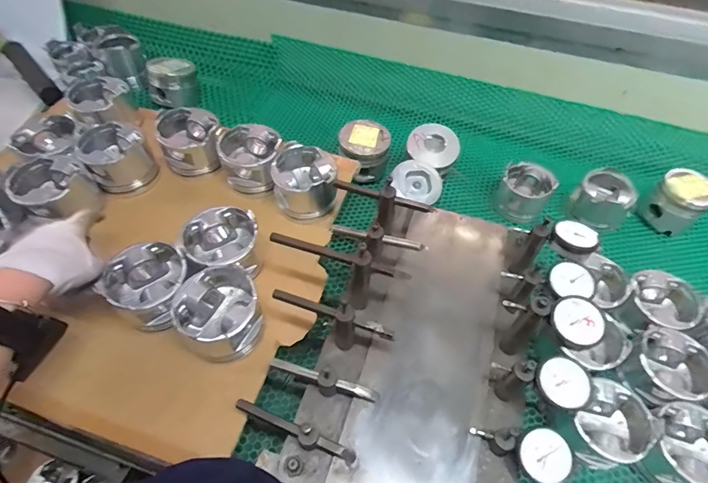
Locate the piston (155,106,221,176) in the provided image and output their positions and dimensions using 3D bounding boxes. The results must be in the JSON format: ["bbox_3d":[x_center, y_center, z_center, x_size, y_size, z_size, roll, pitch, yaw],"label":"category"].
[{"bbox_3d":[-0.271,-0.168,0.690,0.101,0.072,0.107,-11,56,-10],"label":"piston"}]

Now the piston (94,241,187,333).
[{"bbox_3d":[-0.258,0.054,0.520,0.094,0.054,0.094,1,55,-2],"label":"piston"}]

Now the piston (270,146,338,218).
[{"bbox_3d":[-0.078,-0.093,0.647,0.097,0.071,0.099,-7,55,-8],"label":"piston"}]

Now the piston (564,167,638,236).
[{"bbox_3d":[0.468,-0.071,0.781,0.099,0.083,0.101,39,62,23],"label":"piston"}]

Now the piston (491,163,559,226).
[{"bbox_3d":[0.323,-0.093,0.787,0.094,0.074,0.097,36,61,21],"label":"piston"}]

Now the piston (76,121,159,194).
[{"bbox_3d":[-0.369,-0.126,0.649,0.089,0.087,0.090,1,55,-2],"label":"piston"}]

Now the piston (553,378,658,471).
[{"bbox_3d":[0.329,0.249,0.550,0.099,0.086,0.091,1,55,-2],"label":"piston"}]

